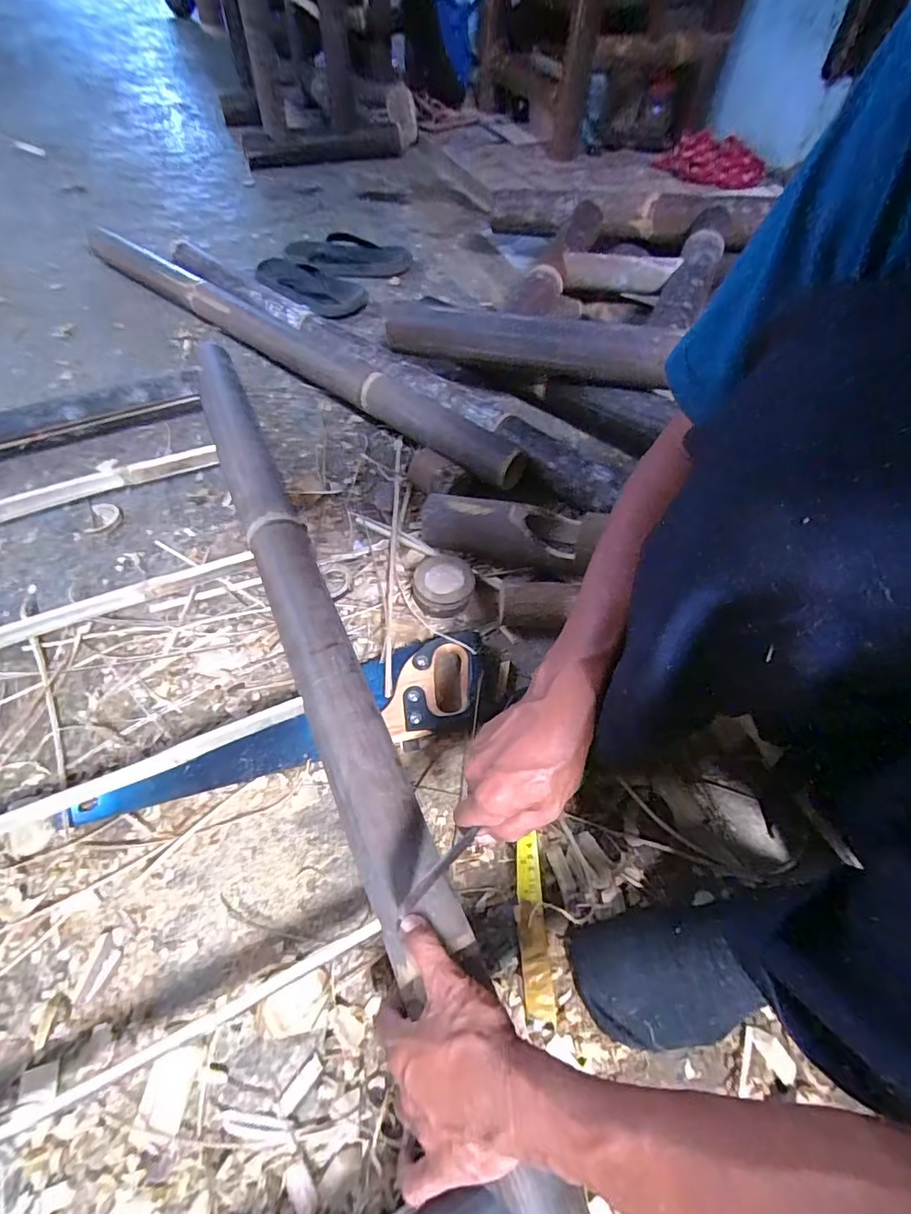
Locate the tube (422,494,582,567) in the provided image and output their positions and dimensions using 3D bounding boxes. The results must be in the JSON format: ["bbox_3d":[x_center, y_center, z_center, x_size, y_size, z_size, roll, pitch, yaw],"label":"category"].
[{"bbox_3d":[0.058,-0.103,0.696,0.204,0.079,0.065,15,56,7],"label":"tube"}]

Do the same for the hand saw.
[{"bbox_3d":[-0.178,0.117,0.558,0.447,0.038,0.125,-10,56,-10],"label":"hand saw"}]

